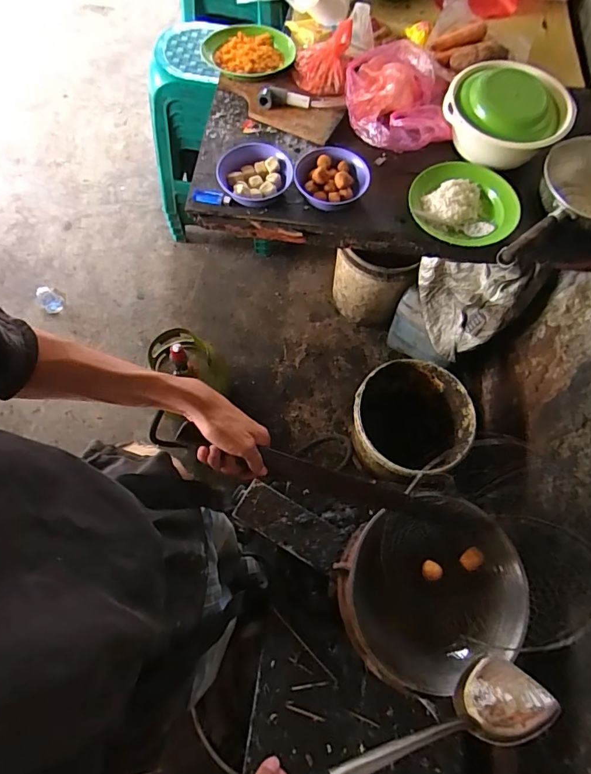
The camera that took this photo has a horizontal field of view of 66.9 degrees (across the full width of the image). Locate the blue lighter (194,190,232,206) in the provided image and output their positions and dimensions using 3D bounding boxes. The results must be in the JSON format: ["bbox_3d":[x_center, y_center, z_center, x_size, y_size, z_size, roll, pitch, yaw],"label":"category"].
[{"bbox_3d":[-0.171,-0.385,0.910,0.076,0.021,0.020,13,70,2],"label":"blue lighter"}]

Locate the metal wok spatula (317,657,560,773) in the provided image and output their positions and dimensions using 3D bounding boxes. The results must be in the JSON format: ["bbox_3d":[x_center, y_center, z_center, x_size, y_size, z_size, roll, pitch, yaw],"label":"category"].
[{"bbox_3d":[0.140,0.398,0.515,0.382,0.094,0.064,-1,69,-26],"label":"metal wok spatula"}]

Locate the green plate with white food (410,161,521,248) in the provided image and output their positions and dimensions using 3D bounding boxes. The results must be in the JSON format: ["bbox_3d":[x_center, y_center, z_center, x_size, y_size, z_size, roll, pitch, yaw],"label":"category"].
[{"bbox_3d":[0.338,-0.374,0.904,0.209,0.033,0.198,1,70,-2],"label":"green plate with white food"}]

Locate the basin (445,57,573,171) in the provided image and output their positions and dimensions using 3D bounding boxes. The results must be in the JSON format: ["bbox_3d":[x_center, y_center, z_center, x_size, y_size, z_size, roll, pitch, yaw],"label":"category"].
[{"bbox_3d":[0.429,-0.559,0.910,0.239,0.099,0.181,24,71,6],"label":"basin"}]

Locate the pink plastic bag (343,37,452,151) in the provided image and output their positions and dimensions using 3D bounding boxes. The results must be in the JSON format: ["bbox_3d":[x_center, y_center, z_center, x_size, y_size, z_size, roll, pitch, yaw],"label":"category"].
[{"bbox_3d":[0.228,-0.653,0.978,0.233,0.081,0.273,8,70,0],"label":"pink plastic bag"}]

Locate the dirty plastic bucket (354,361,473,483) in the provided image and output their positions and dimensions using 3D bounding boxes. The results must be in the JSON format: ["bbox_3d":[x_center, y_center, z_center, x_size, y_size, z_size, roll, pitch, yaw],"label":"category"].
[{"bbox_3d":[0.307,0.126,1.333,0.299,0.349,0.318,1,70,-2],"label":"dirty plastic bucket"}]

